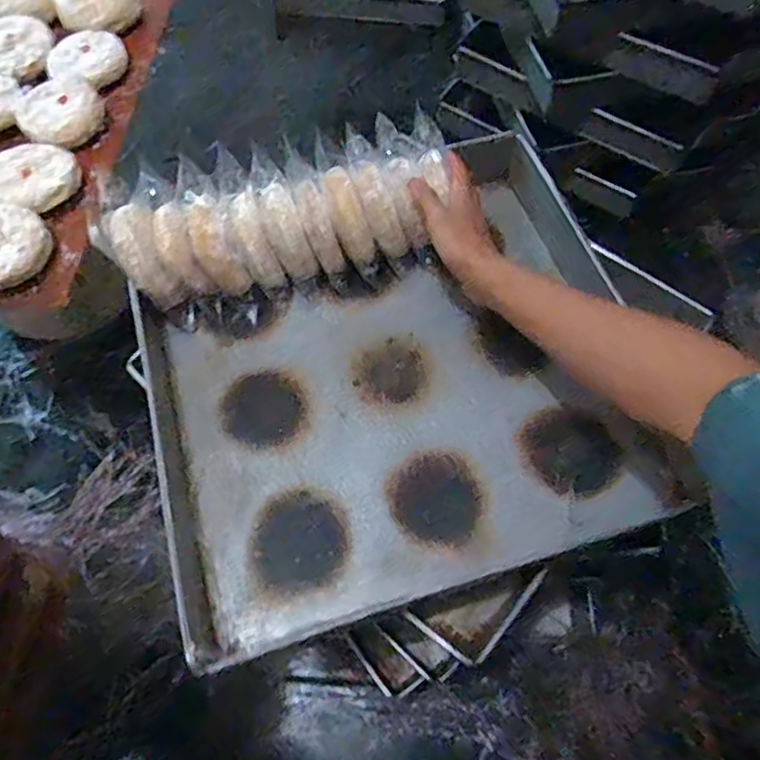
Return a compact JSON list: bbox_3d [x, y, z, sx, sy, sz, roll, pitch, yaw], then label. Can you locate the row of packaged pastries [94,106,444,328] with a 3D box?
[{"bbox_3d":[-0.086,-0.147,0.571,0.298,0.112,0.112,-17,65,-10],"label":"row of packaged pastries"}]

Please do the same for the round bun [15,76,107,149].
[{"bbox_3d":[-0.349,-0.293,0.670,0.086,0.029,0.074,-36,69,-18],"label":"round bun"}]

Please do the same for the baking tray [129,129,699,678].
[{"bbox_3d":[0.014,-0.002,0.542,0.416,0.059,0.380,-15,64,-9],"label":"baking tray"}]

